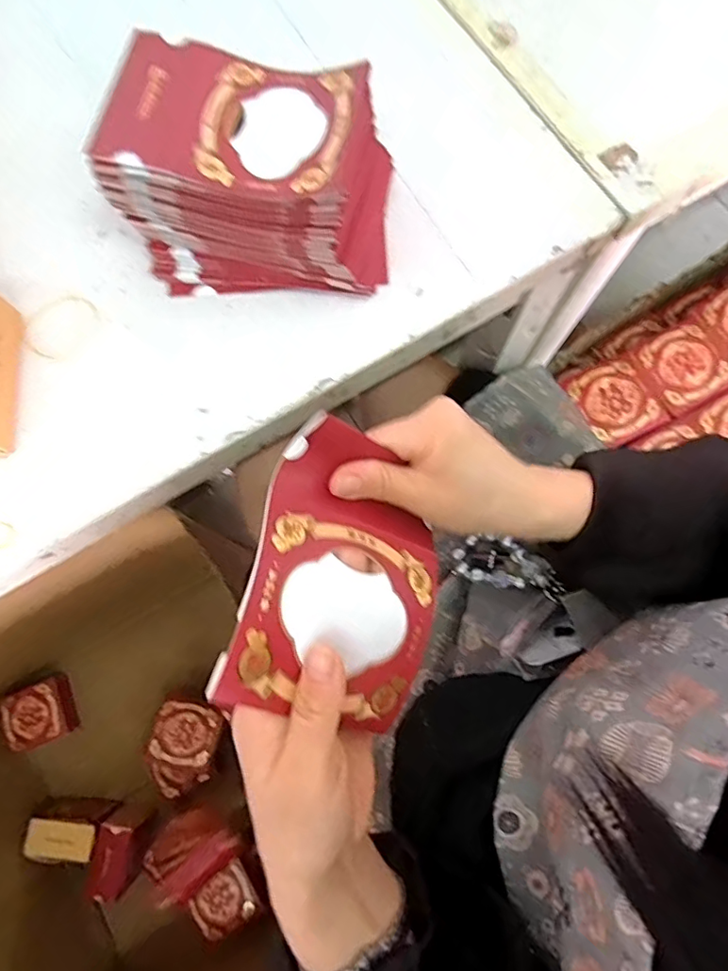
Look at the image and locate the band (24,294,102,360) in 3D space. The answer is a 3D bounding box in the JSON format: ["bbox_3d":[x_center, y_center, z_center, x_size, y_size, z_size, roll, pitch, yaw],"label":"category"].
[{"bbox_3d":[-0.203,-0.107,0.360,0.044,0.004,0.049,36,79,8],"label":"band"}]

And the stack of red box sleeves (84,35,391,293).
[{"bbox_3d":[-0.069,-0.199,0.345,0.165,0.075,0.125,2,76,1],"label":"stack of red box sleeves"}]

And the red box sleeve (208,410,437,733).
[{"bbox_3d":[-0.006,0.044,0.258,0.095,0.018,0.128,28,63,-26],"label":"red box sleeve"}]

